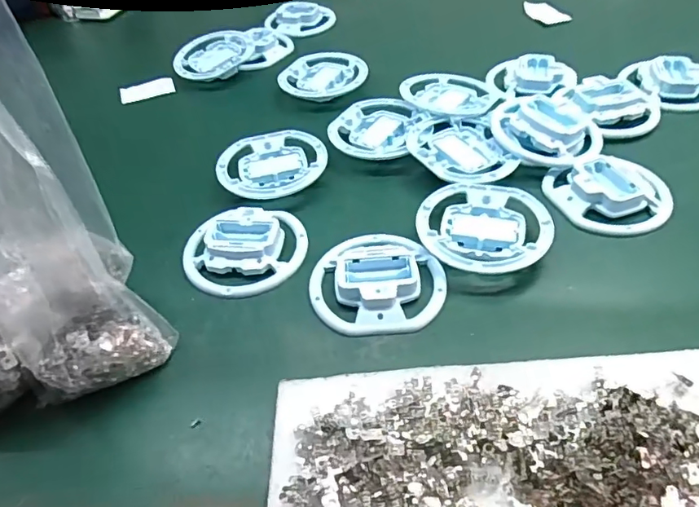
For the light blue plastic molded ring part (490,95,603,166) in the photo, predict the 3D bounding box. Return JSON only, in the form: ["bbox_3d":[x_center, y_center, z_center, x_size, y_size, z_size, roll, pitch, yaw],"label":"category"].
[{"bbox_3d":[0.186,-0.115,0.497,0.100,0.026,0.079,22,56,15],"label":"light blue plastic molded ring part"}]

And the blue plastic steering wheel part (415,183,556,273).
[{"bbox_3d":[0.108,-0.018,0.427,0.106,0.020,0.097,-3,46,3],"label":"blue plastic steering wheel part"}]

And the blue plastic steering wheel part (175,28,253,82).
[{"bbox_3d":[-0.175,-0.257,0.686,0.098,0.032,0.094,-7,46,-1],"label":"blue plastic steering wheel part"}]

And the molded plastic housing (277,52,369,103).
[{"bbox_3d":[-0.032,-0.210,0.627,0.103,0.020,0.092,-15,46,-10],"label":"molded plastic housing"}]

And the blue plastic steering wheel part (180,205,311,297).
[{"bbox_3d":[-0.090,-0.005,0.434,0.102,0.019,0.086,-1,47,5],"label":"blue plastic steering wheel part"}]

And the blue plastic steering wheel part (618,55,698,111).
[{"bbox_3d":[0.353,-0.189,0.567,0.074,0.020,0.090,-20,48,-12],"label":"blue plastic steering wheel part"}]

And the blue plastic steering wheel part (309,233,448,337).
[{"bbox_3d":[0.021,0.019,0.403,0.102,0.020,0.095,-5,46,1],"label":"blue plastic steering wheel part"}]

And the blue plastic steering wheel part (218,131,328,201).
[{"bbox_3d":[-0.075,-0.085,0.509,0.103,0.016,0.099,-3,46,3],"label":"blue plastic steering wheel part"}]

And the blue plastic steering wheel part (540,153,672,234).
[{"bbox_3d":[0.228,-0.054,0.449,0.097,0.020,0.084,-10,46,-3],"label":"blue plastic steering wheel part"}]

